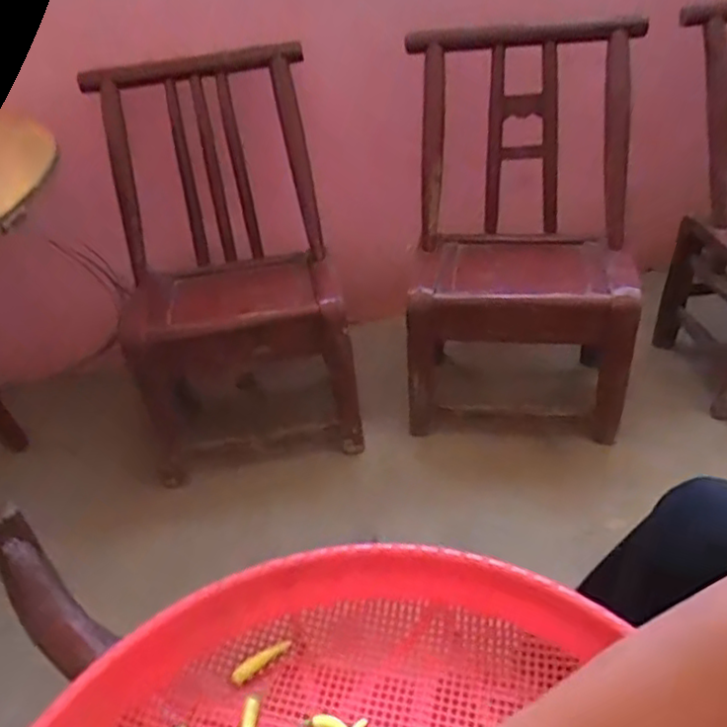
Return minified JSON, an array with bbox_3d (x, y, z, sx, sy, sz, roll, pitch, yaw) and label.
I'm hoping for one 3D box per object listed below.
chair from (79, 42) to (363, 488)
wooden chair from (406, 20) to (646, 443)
[{"bbox_3d":[-0.236,-0.161,1.180,0.393,0.645,0.369,-6,34,-1],"label":"chair"},{"bbox_3d":[0.283,-0.227,1.212,0.401,0.593,0.458,0,34,7],"label":"wooden chair"}]

